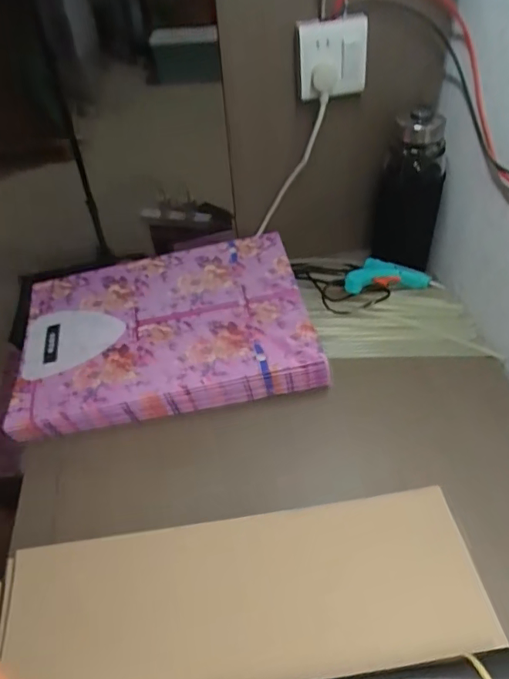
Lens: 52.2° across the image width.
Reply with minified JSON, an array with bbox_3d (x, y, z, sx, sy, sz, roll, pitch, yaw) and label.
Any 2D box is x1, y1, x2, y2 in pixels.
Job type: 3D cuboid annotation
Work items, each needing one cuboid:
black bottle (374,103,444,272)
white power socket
[{"bbox_3d":[0.229,-0.216,0.766,0.087,0.222,0.077,11,45,14],"label":"black bottle"},{"bbox_3d":[0.097,-0.354,0.659,0.089,0.089,0.030,-8,43,-6],"label":"white power socket"}]

